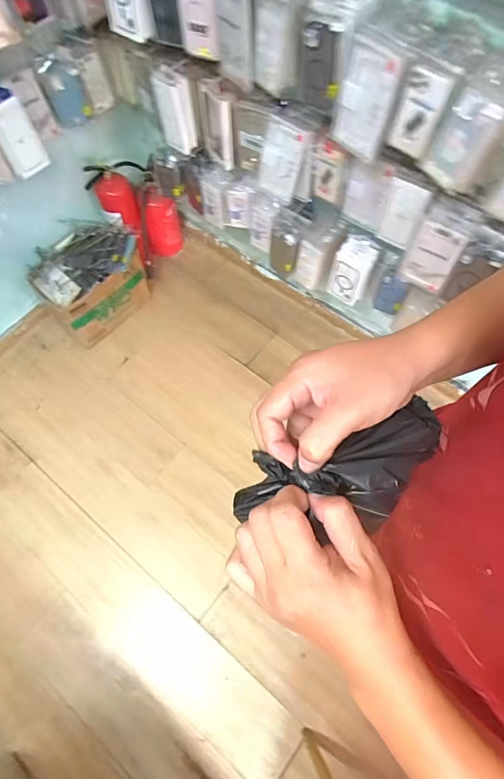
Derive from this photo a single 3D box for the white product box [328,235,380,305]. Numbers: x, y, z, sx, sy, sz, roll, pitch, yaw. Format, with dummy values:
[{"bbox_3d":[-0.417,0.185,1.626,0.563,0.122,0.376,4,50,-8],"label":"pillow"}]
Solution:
[{"bbox_3d":[0.292,-0.340,1.228,0.102,0.216,0.093,18,67,8],"label":"white product box"}]

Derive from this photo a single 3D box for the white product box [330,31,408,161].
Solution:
[{"bbox_3d":[0.220,-0.558,0.816,0.112,0.203,0.028,42,72,17],"label":"white product box"}]

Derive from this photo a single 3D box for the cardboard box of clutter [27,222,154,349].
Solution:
[{"bbox_3d":[-0.592,-0.408,1.604,0.373,0.258,0.275,-38,71,-15],"label":"cardboard box of clutter"}]

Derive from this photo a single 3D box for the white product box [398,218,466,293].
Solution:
[{"bbox_3d":[0.420,-0.308,0.972,0.105,0.173,0.049,28,69,12],"label":"white product box"}]

